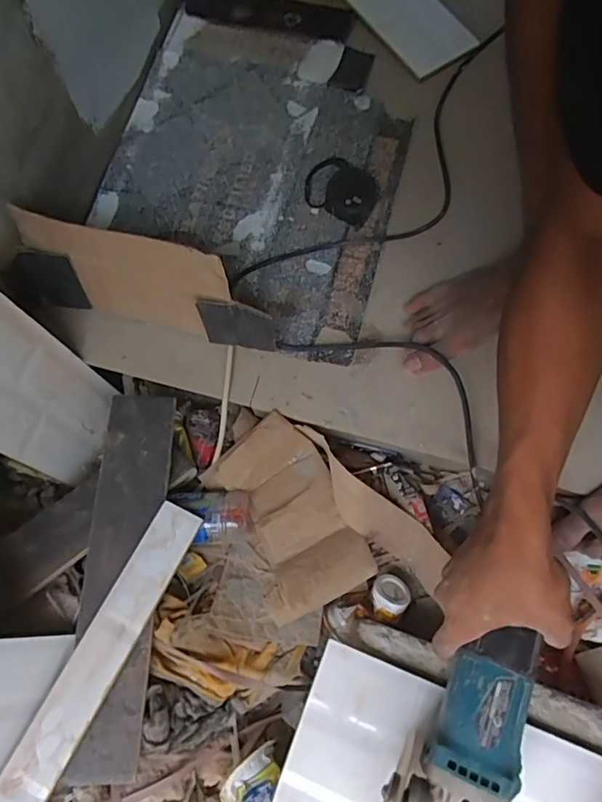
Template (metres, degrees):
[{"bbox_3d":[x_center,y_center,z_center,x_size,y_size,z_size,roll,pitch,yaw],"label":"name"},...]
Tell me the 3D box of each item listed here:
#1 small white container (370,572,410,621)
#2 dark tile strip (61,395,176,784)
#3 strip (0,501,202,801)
[{"bbox_3d":[0.097,0.220,0.556,0.040,0.037,0.049,17,36,6],"label":"small white container"},{"bbox_3d":[-0.195,0.180,0.552,0.076,0.012,0.391,4,69,-6],"label":"dark tile strip"},{"bbox_3d":[-0.216,0.283,0.491,0.052,0.010,0.387,27,67,1],"label":"strip"}]

